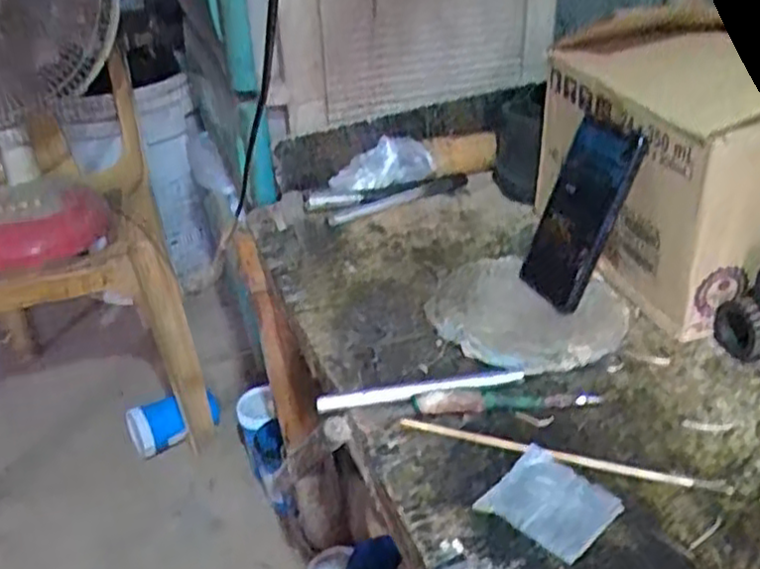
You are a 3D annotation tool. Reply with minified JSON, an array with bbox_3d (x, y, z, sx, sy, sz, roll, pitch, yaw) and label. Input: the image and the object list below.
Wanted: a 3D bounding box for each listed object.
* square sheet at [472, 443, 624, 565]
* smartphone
[{"bbox_3d":[0.111,0.140,0.480,0.073,0.012,0.061,24,39,36],"label":"square sheet"},{"bbox_3d":[0.172,-0.061,0.645,0.013,0.157,0.077,7,22,-35],"label":"smartphone"}]

